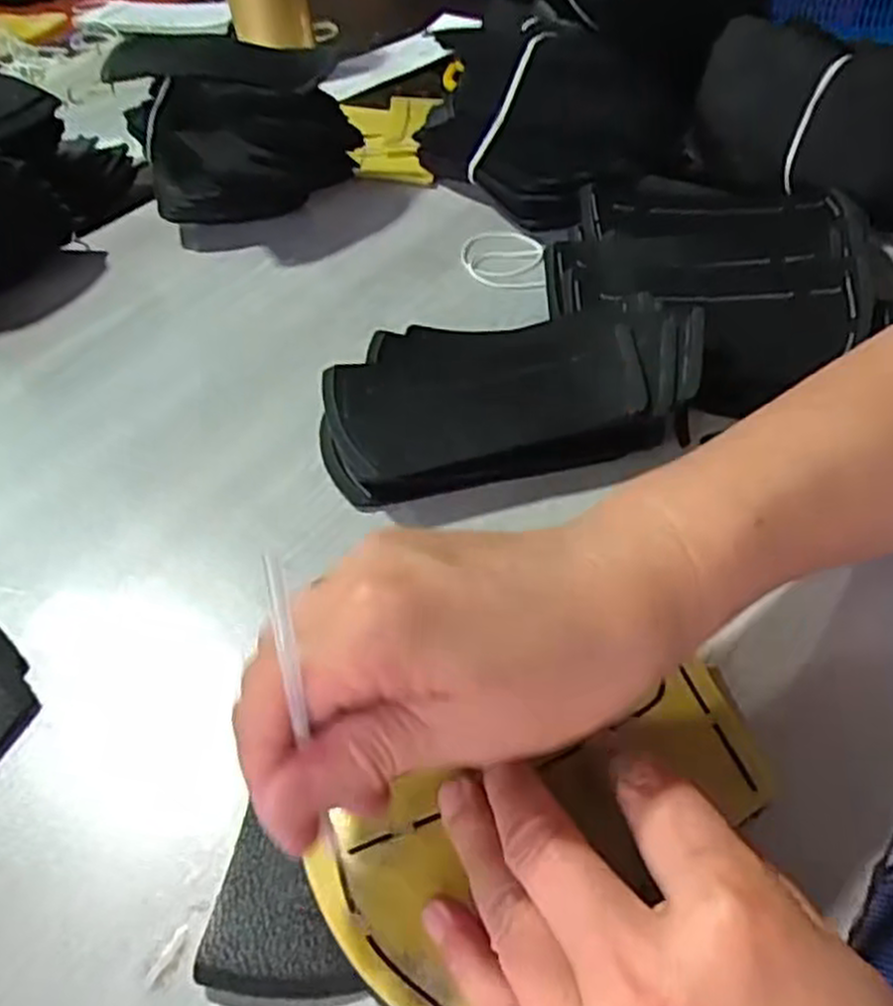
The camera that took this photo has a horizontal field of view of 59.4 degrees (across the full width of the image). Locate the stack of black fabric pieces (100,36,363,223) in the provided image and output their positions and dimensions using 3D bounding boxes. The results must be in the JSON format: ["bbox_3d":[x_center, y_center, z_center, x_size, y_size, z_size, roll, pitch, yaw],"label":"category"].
[{"bbox_3d":[-0.136,-0.243,0.524,0.143,0.099,0.121,-15,47,-9],"label":"stack of black fabric pieces"}]

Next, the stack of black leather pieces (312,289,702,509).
[{"bbox_3d":[0.031,-0.057,0.374,0.183,0.038,0.104,-12,47,-6],"label":"stack of black leather pieces"}]

